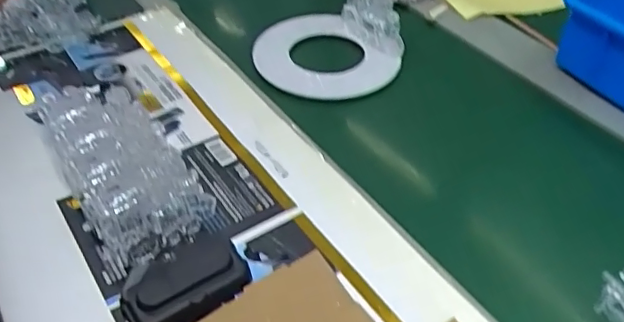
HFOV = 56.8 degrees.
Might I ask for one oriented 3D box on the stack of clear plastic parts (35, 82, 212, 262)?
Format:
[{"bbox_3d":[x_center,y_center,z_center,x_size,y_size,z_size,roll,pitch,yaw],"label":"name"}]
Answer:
[{"bbox_3d":[-0.178,0.001,0.548,0.098,0.089,0.158,-28,51,-26],"label":"stack of clear plastic parts"}]

